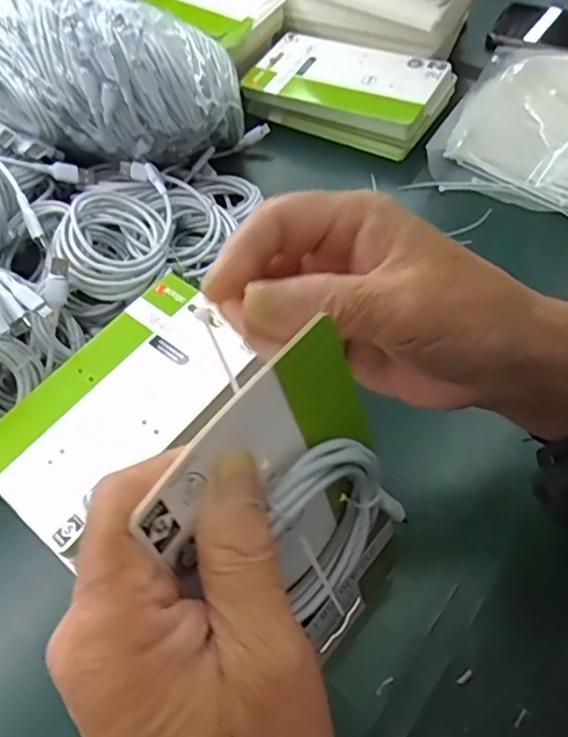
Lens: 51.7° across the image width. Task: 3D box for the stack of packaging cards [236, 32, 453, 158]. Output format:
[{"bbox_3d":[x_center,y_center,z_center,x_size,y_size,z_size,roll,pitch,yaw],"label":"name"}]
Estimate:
[{"bbox_3d":[0.060,-0.271,0.578,0.189,0.042,0.102,20,61,18],"label":"stack of packaging cards"}]

